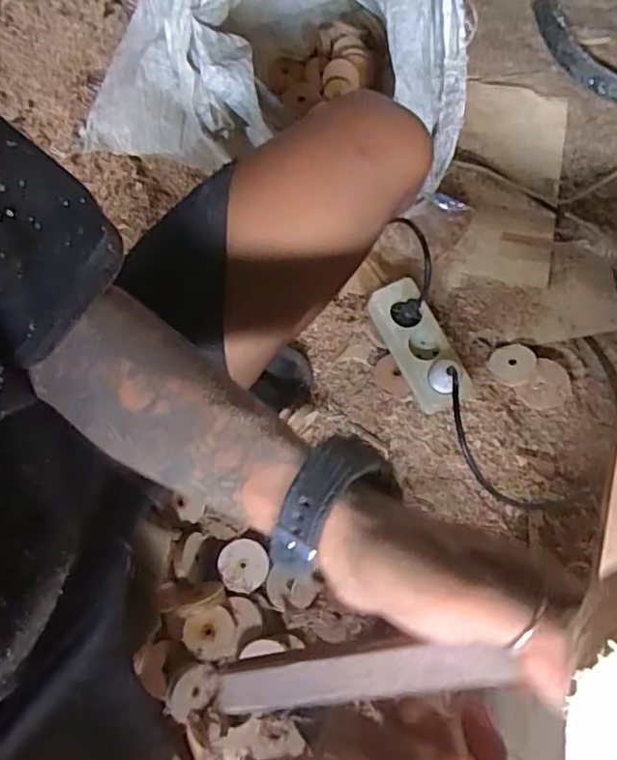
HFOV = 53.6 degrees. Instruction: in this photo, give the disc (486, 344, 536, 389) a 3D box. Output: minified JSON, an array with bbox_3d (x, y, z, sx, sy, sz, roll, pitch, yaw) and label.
[{"bbox_3d":[0.240,-0.018,0.719,0.053,0.006,0.057,-13,49,16],"label":"disc"}]

